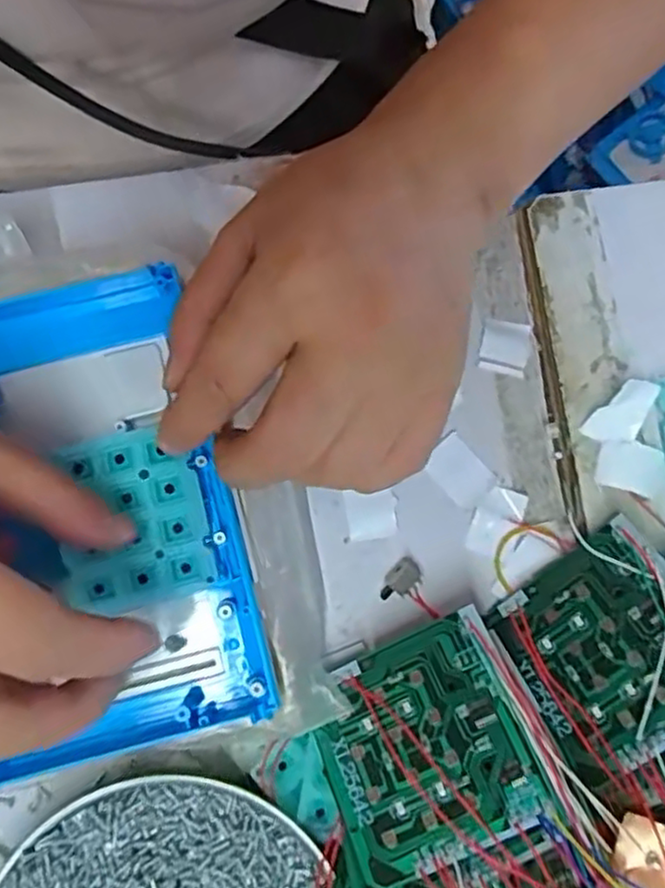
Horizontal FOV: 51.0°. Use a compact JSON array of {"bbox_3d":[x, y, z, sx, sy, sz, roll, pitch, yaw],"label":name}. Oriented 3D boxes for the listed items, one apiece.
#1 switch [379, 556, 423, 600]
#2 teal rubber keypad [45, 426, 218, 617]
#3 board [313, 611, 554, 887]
[{"bbox_3d":[0.028,0.057,0.285,0.019,0.004,0.013,-43,83,-8],"label":"switch"},{"bbox_3d":[-0.070,0.026,0.243,0.047,0.011,0.059,-14,80,-4],"label":"teal rubber keypad"},{"bbox_3d":[0.029,0.105,0.246,0.067,0.004,0.072,-27,60,4],"label":"board"}]

